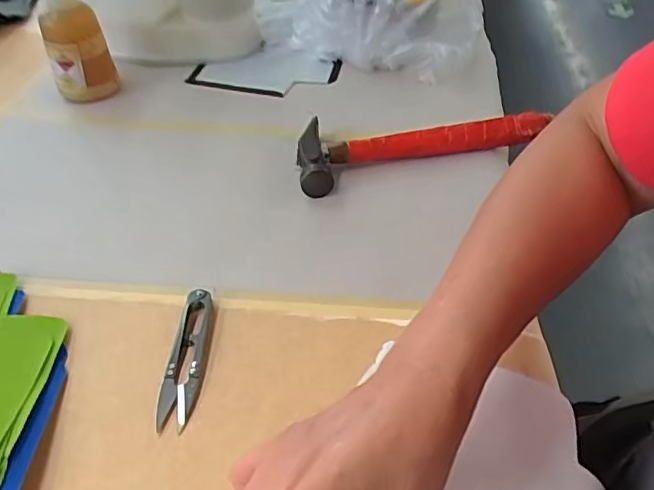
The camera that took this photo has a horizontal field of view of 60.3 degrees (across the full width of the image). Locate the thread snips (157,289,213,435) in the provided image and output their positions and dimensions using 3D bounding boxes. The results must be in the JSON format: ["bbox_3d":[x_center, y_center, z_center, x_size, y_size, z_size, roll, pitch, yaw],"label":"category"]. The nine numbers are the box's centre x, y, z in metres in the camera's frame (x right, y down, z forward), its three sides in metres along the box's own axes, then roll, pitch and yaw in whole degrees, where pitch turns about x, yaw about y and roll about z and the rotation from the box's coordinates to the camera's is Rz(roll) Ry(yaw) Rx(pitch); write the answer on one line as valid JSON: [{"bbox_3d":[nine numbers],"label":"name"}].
[{"bbox_3d":[-0.092,0.071,0.369,0.024,0.013,0.098,-2,43,0],"label":"thread snips"}]

